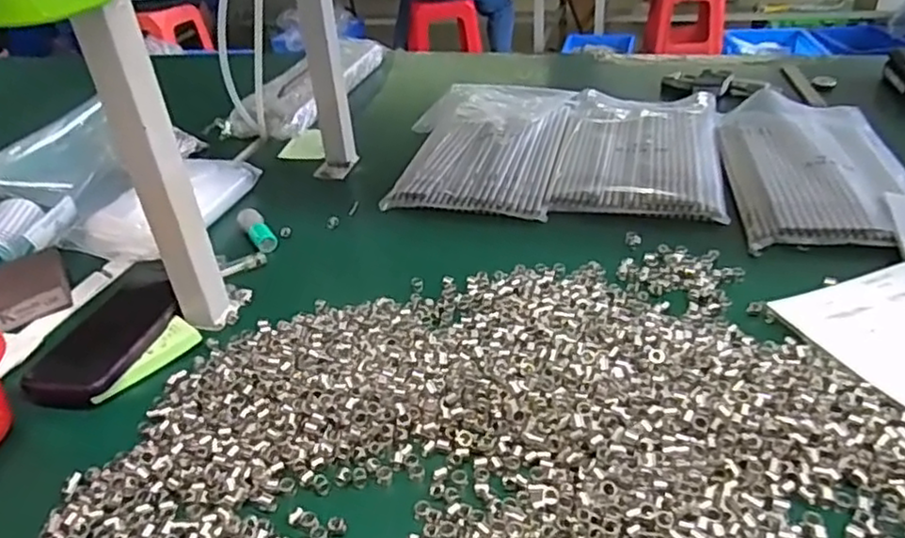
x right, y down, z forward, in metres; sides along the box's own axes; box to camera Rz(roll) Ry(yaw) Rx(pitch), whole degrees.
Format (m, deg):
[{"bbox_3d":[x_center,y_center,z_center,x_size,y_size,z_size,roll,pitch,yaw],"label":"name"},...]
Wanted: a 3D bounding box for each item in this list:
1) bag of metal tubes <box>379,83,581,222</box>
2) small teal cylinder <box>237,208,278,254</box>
[{"bbox_3d":[0.038,-0.161,0.862,0.203,0.036,0.317,5,35,15],"label":"bag of metal tubes"},{"bbox_3d":[-0.205,-0.038,0.714,0.025,0.027,0.067,-23,38,-24],"label":"small teal cylinder"}]

